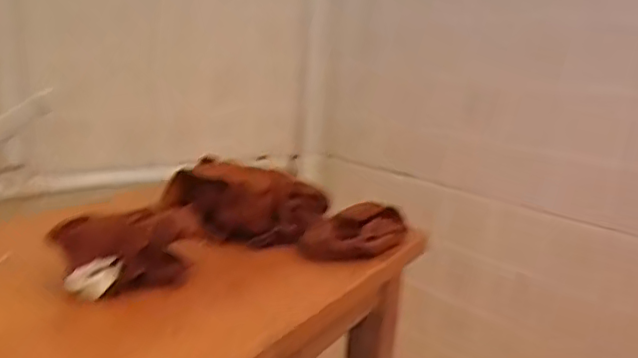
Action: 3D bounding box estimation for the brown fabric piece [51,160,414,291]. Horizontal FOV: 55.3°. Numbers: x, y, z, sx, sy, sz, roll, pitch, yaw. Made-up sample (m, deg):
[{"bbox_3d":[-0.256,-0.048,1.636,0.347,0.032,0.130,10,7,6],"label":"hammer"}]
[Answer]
[{"bbox_3d":[-0.060,0.026,0.443,0.248,0.051,0.125,-4,15,-33],"label":"brown fabric piece"}]

